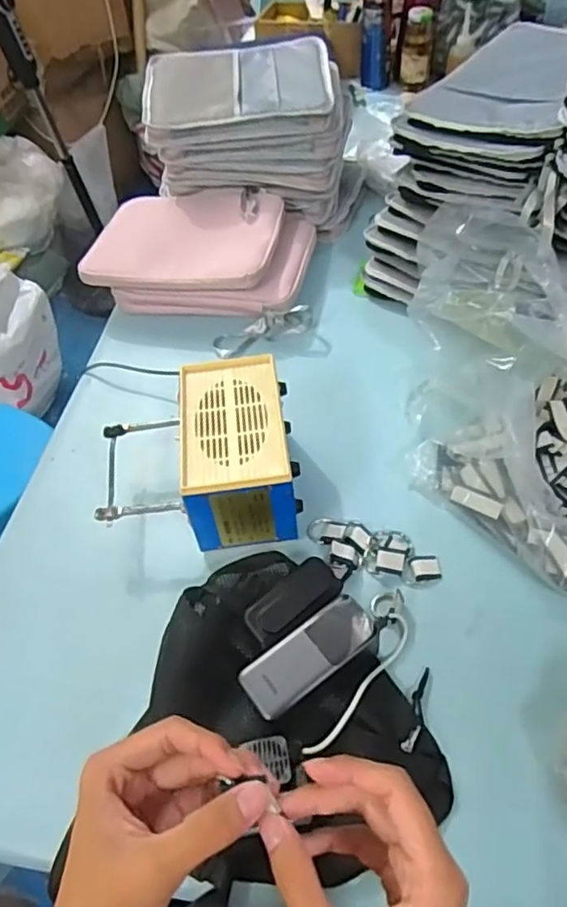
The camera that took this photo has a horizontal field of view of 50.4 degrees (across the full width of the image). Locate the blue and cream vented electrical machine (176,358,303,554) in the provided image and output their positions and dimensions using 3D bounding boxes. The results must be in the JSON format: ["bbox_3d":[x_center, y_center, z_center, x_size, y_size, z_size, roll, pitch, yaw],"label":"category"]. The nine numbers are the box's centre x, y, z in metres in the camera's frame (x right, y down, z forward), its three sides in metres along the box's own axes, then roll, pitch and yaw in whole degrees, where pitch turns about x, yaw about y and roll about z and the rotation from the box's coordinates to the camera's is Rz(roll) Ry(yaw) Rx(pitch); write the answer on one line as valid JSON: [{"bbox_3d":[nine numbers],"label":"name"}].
[{"bbox_3d":[-0.047,0.000,0.683,0.117,0.121,0.187,-6,51,2],"label":"blue and cream vented electrical machine"}]

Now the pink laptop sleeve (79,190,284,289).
[{"bbox_3d":[-0.152,-0.333,0.926,0.283,0.028,0.217,2,52,8],"label":"pink laptop sleeve"}]

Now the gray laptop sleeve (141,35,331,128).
[{"bbox_3d":[-0.076,-0.602,0.969,0.297,0.029,0.225,-6,51,2],"label":"gray laptop sleeve"}]

